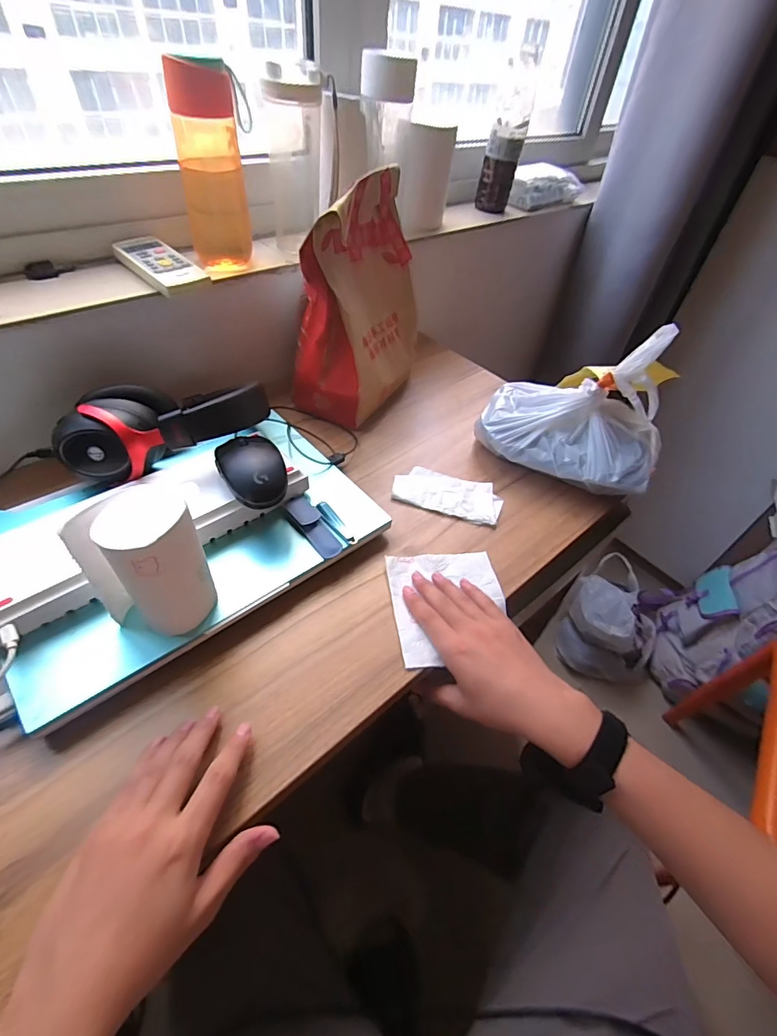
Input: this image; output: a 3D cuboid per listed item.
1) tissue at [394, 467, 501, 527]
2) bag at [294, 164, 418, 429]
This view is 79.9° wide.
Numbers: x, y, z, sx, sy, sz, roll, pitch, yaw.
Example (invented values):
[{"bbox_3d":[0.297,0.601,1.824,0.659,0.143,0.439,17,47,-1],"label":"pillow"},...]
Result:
[{"bbox_3d":[0.072,-0.028,0.572,0.131,0.011,0.064,15,48,7],"label":"tissue"},{"bbox_3d":[-0.039,-0.280,0.621,0.125,0.260,0.190,19,48,10],"label":"bag"}]

